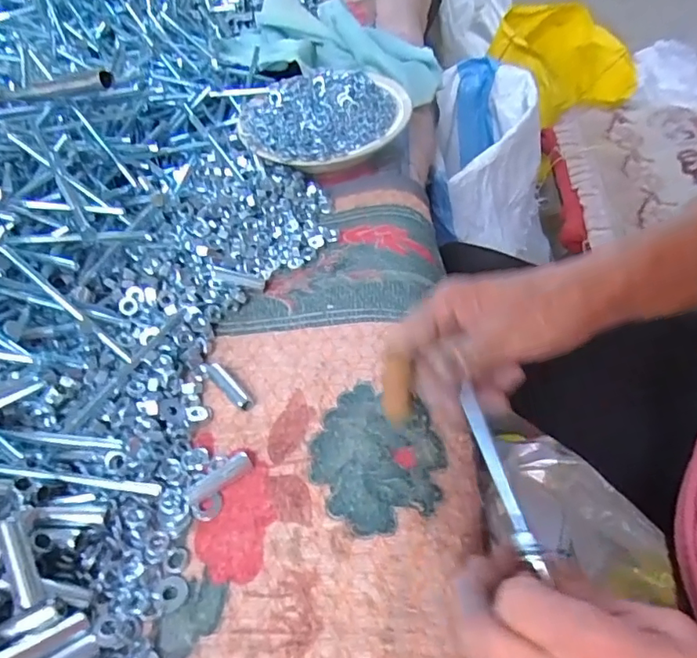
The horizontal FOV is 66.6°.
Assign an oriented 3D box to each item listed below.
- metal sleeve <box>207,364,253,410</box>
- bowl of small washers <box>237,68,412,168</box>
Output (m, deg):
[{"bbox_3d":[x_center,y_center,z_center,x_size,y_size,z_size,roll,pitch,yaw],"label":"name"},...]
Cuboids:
[{"bbox_3d":[-0.083,0.038,0.365,0.011,0.012,0.045,-35,54,-23],"label":"metal sleeve"},{"bbox_3d":[-0.026,-0.214,0.544,0.166,0.051,0.153,-3,48,3],"label":"bowl of small washers"}]

